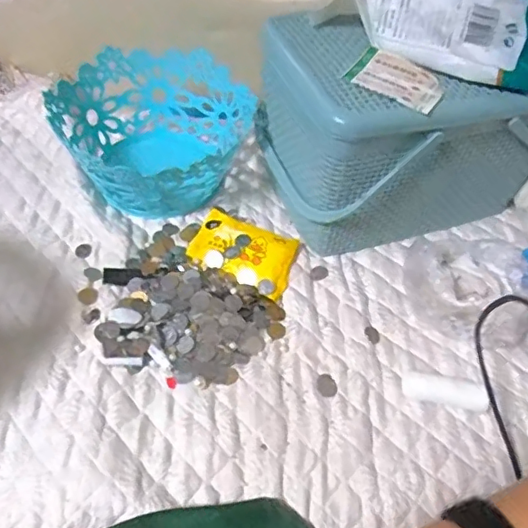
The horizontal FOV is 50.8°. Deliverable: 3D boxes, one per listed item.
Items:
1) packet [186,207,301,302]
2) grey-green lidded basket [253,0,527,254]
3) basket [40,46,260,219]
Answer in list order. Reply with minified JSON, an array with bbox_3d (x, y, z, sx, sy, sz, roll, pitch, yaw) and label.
[{"bbox_3d":[-0.023,-0.018,0.646,0.121,0.022,0.088,22,53,13],"label":"packet"},{"bbox_3d":[0.165,-0.154,0.653,0.307,0.206,0.185,-11,53,-13],"label":"grey-green lidded basket"},{"bbox_3d":[-0.132,-0.165,0.696,0.212,0.107,0.205,20,53,11],"label":"basket"}]

